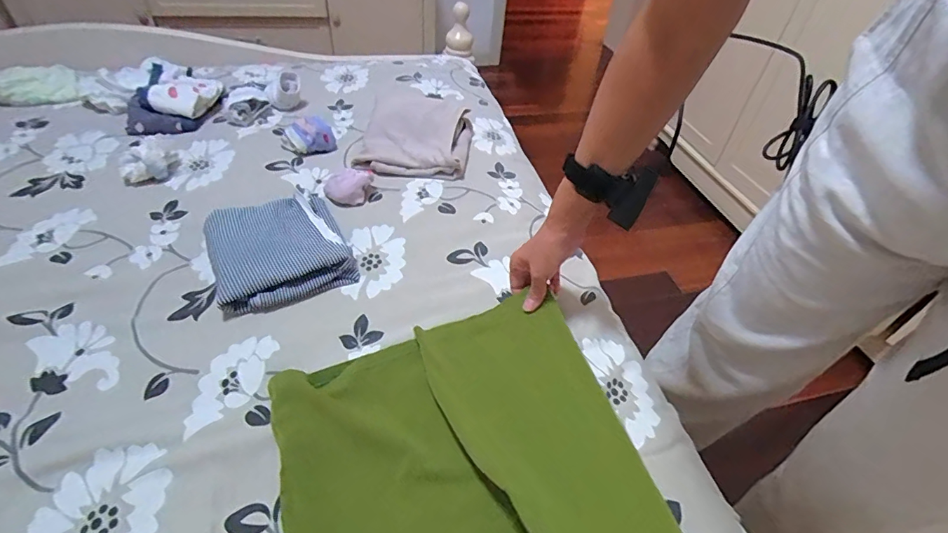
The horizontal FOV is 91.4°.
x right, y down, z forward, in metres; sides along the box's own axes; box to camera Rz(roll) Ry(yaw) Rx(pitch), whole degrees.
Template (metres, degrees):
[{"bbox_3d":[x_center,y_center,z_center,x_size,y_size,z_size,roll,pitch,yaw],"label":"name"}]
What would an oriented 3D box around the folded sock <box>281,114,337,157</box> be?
[{"bbox_3d":[-0.308,-0.243,0.860,0.093,0.044,0.068,-12,47,-16],"label":"folded sock"}]

